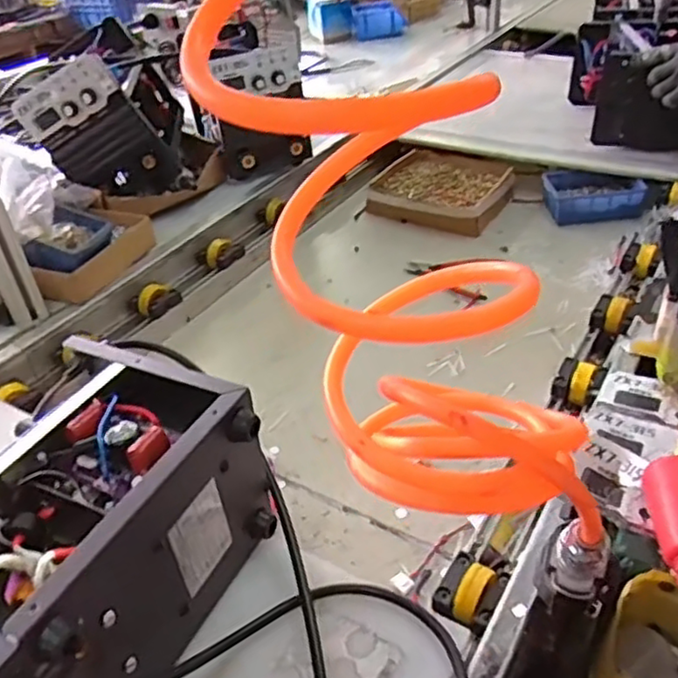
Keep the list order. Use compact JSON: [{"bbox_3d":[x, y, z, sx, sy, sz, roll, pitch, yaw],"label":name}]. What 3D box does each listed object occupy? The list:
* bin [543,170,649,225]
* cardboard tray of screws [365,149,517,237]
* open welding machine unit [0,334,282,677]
[{"bbox_3d":[0.427,-0.234,1.128,0.156,0.051,0.076,1,37,8],"label":"bin"},{"bbox_3d":[0.188,-0.276,1.205,0.228,0.053,0.212,16,42,25],"label":"cardboard tray of screws"},{"bbox_3d":[-0.175,0.148,0.478,0.158,0.159,0.238,14,41,24],"label":"open welding machine unit"}]

